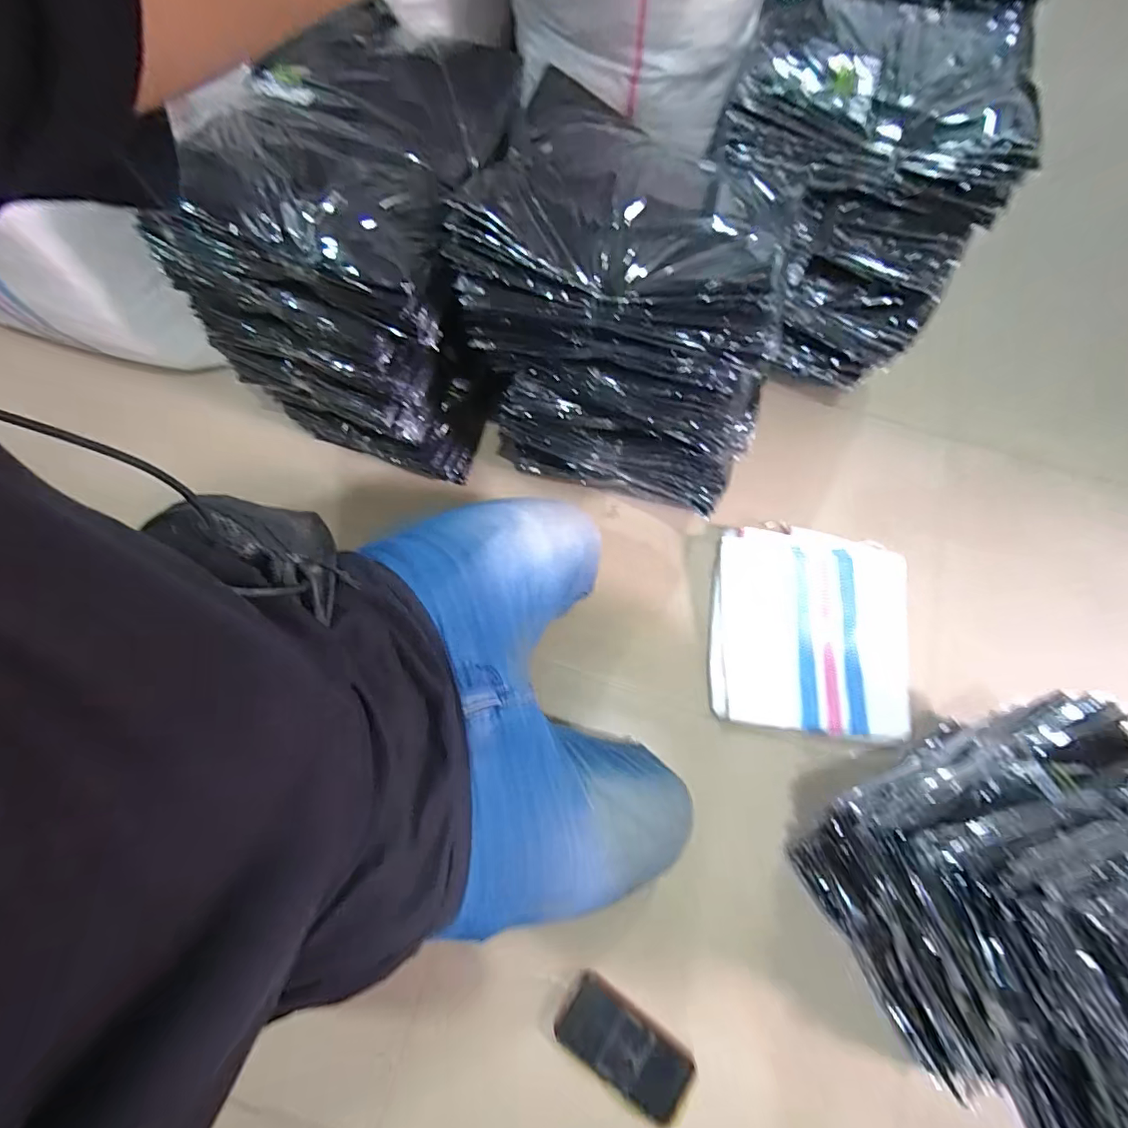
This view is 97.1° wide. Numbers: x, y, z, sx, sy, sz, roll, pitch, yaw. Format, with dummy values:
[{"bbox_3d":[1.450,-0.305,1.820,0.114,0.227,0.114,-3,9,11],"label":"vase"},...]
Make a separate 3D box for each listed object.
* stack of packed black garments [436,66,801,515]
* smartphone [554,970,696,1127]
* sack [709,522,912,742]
[{"bbox_3d":[0.090,-0.295,0.676,0.365,0.400,0.261,22,73,5],"label":"stack of packed black garments"},{"bbox_3d":[0.075,0.608,0.623,0.173,0.013,0.089,33,83,13],"label":"smartphone"},{"bbox_3d":[0.384,0.100,0.788,0.293,0.054,0.319,7,72,0],"label":"sack"}]

